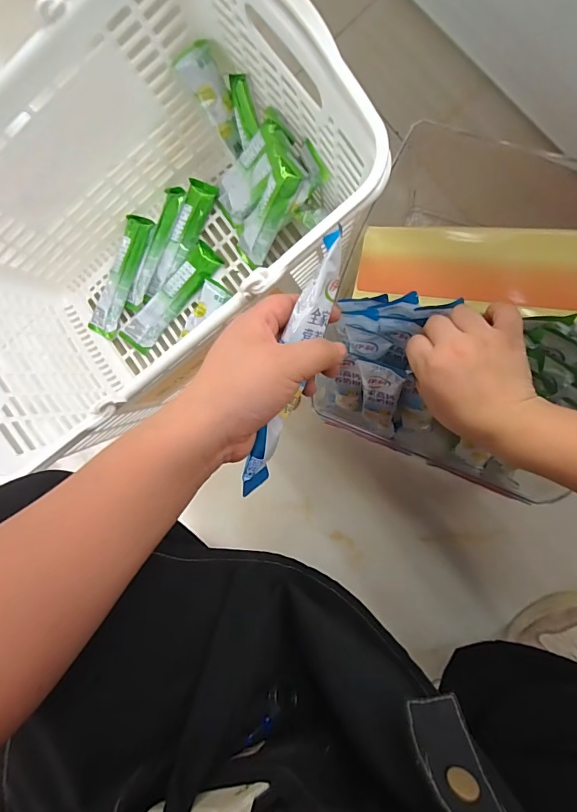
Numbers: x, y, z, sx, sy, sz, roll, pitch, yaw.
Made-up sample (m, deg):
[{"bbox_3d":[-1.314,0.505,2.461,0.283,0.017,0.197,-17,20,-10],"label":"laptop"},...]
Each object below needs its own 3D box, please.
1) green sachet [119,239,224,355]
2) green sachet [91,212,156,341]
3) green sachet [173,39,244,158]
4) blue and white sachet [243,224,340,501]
[{"bbox_3d":[-0.155,-0.140,0.562,0.043,0.021,0.163,45,99,8],"label":"green sachet"},{"bbox_3d":[-0.225,-0.173,0.582,0.039,0.019,0.164,26,95,9],"label":"green sachet"},{"bbox_3d":[-0.079,-0.328,0.470,0.037,0.103,0.014,-24,43,9],"label":"green sachet"},{"bbox_3d":[0.001,-0.021,0.262,0.020,0.023,0.161,21,101,9],"label":"blue and white sachet"}]

